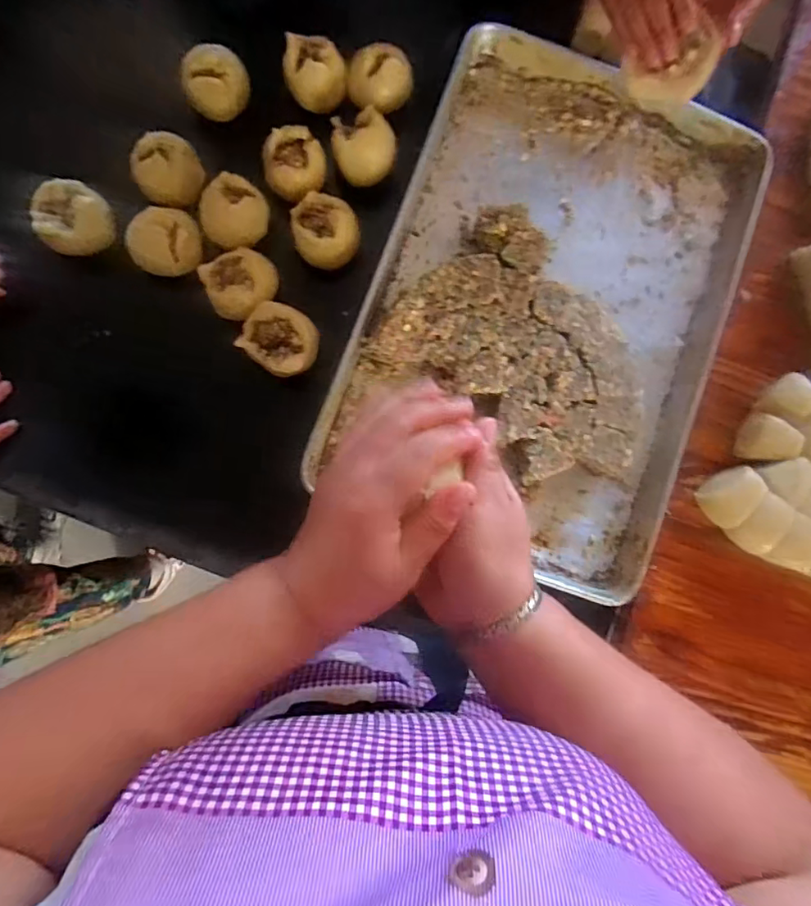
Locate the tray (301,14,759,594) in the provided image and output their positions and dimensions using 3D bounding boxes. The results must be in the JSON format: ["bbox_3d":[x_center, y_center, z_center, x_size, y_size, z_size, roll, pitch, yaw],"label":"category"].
[{"bbox_3d":[0.170,-0.177,0.642,0.408,0.057,0.616,20,83,-3],"label":"tray"}]

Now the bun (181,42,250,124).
[{"bbox_3d":[-0.219,-0.431,0.624,0.070,0.044,0.063,-15,86,-7],"label":"bun"}]

